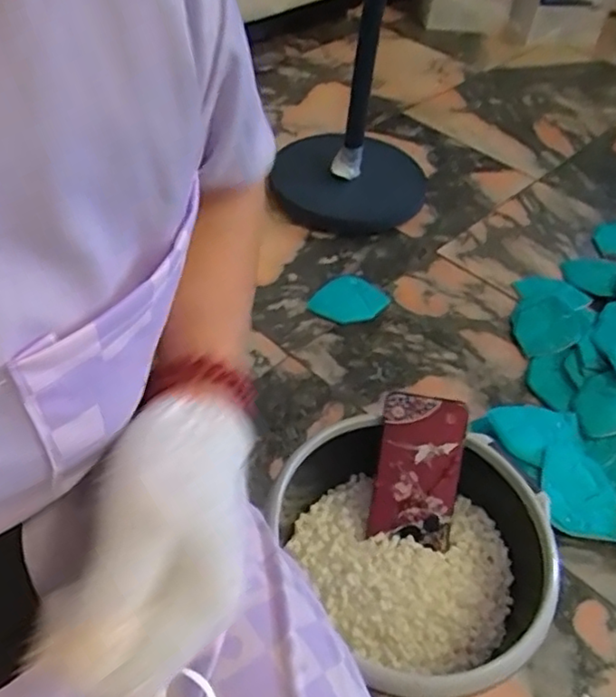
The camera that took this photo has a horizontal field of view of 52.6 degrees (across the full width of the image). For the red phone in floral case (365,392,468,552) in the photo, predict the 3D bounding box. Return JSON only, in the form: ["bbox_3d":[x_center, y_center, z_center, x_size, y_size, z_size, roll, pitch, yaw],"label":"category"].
[{"bbox_3d":[0.105,0.116,0.595,0.075,0.139,0.016,9,5,9],"label":"red phone in floral case"}]

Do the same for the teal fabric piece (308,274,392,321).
[{"bbox_3d":[0.073,-0.087,1.121,0.120,0.010,0.117,29,55,25],"label":"teal fabric piece"}]

